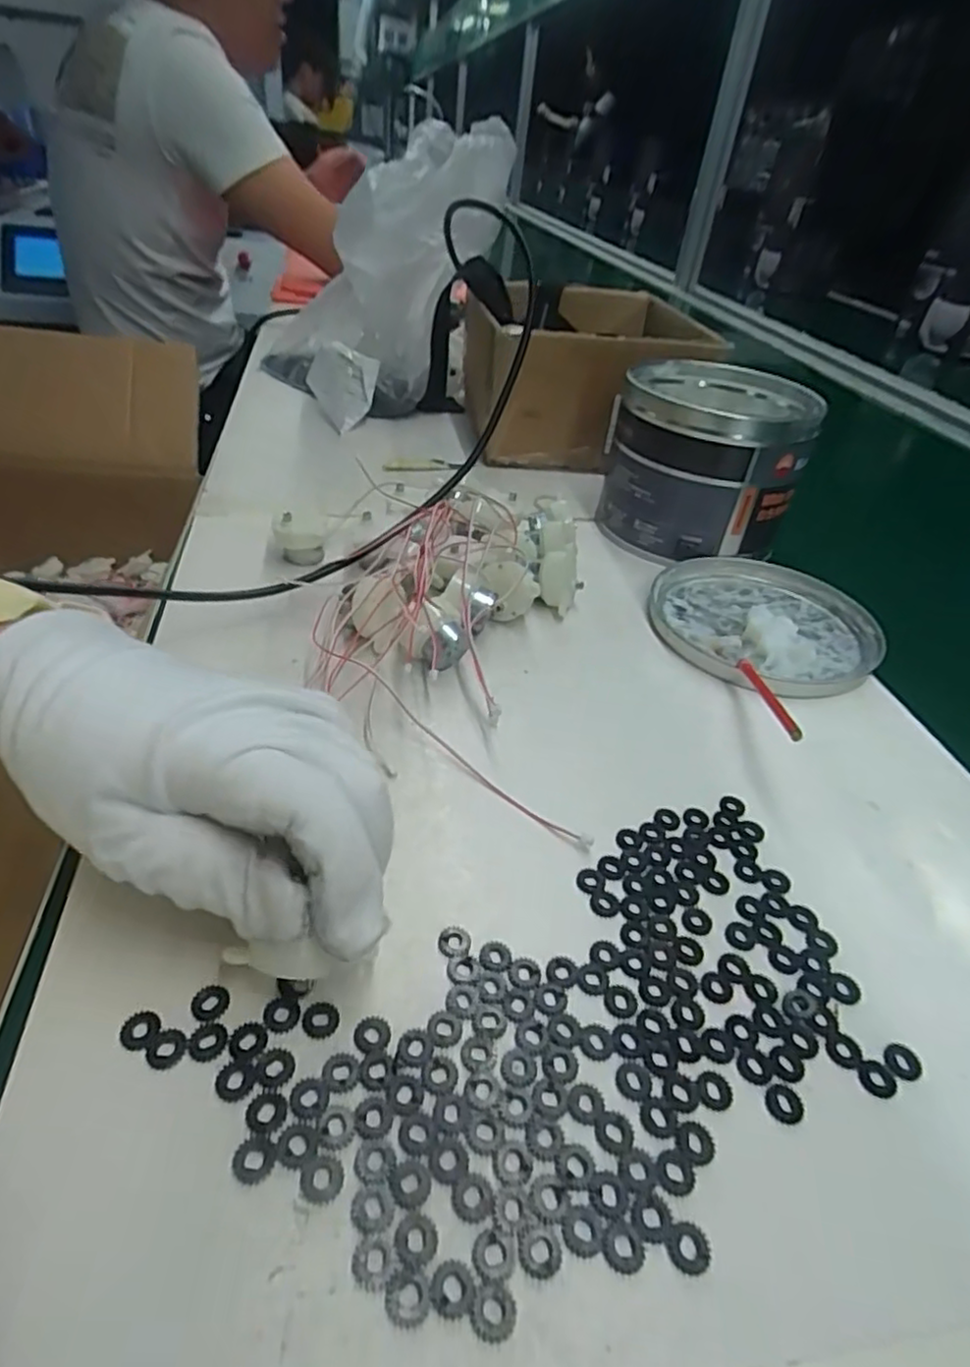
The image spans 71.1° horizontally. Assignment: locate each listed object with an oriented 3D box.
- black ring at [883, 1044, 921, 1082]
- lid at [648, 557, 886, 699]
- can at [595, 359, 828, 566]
[{"bbox_3d":[0.130,0.118,0.211,0.010,0.004,0.010,5,38,-4],"label":"black ring"},{"bbox_3d":[0.165,-0.039,0.406,0.127,0.014,0.131,5,38,-4],"label":"lid"},{"bbox_3d":[0.153,-0.152,0.475,0.122,0.101,0.129,24,41,20],"label":"can"}]

